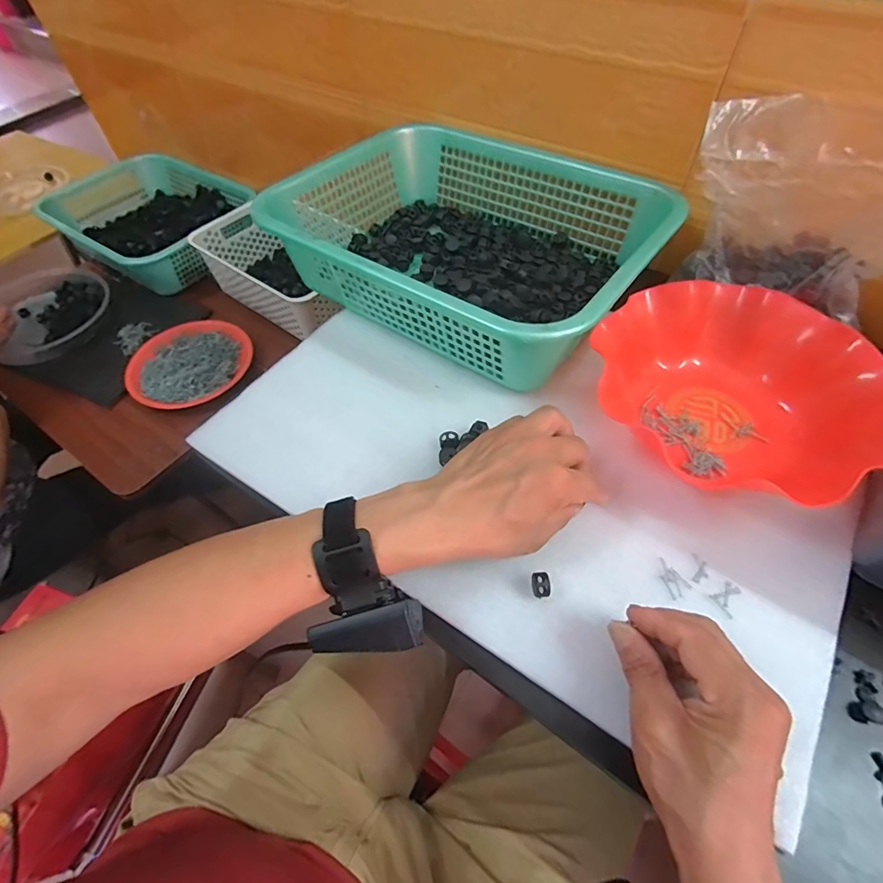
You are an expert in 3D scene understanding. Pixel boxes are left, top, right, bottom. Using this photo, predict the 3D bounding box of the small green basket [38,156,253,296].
[{"bbox_3d":[-0.594,-0.466,0.990,0.433,0.097,0.311,29,61,21],"label":"small green basket"}]

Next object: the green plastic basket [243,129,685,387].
[{"bbox_3d":[0.030,-0.222,0.519,0.376,0.097,0.294,29,61,21],"label":"green plastic basket"}]

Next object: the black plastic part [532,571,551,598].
[{"bbox_3d":[0.072,0.104,0.344,0.012,0.008,0.017,-2,55,2],"label":"black plastic part"}]

